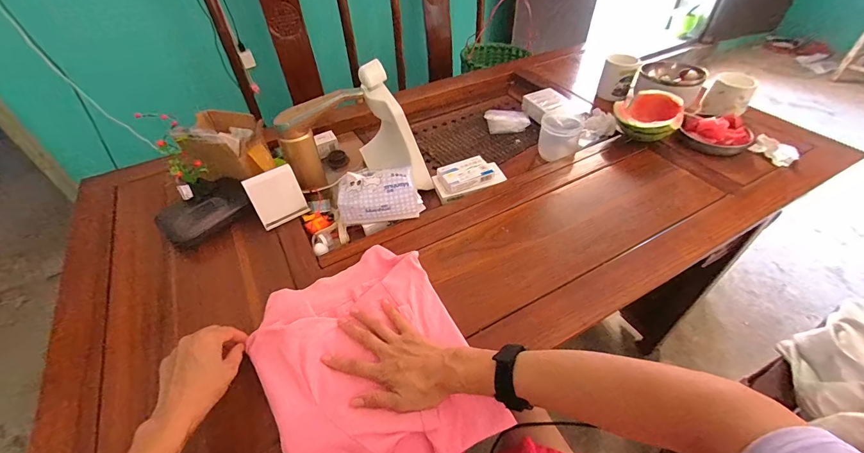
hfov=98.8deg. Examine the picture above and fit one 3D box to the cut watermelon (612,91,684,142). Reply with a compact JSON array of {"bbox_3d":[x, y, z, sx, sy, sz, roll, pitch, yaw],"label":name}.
[{"bbox_3d":[0.478,-0.246,0.826,0.132,0.079,0.144,24,51,23],"label":"cut watermelon"}]

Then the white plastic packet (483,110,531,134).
[{"bbox_3d":[0.194,-0.268,0.949,0.111,0.033,0.081,-2,46,0],"label":"white plastic packet"}]

